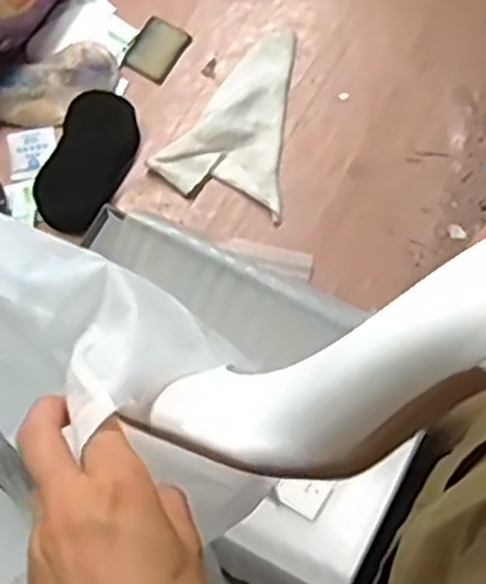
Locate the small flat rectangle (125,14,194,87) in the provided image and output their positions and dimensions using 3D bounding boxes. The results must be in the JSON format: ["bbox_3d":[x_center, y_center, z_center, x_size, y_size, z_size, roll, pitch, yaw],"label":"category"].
[{"bbox_3d":[-0.082,-0.235,0.757,0.044,0.010,0.063,28,76,8],"label":"small flat rectangle"}]

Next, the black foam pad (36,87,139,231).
[{"bbox_3d":[-0.138,-0.118,0.701,0.077,0.032,0.129,16,74,5],"label":"black foam pad"}]

